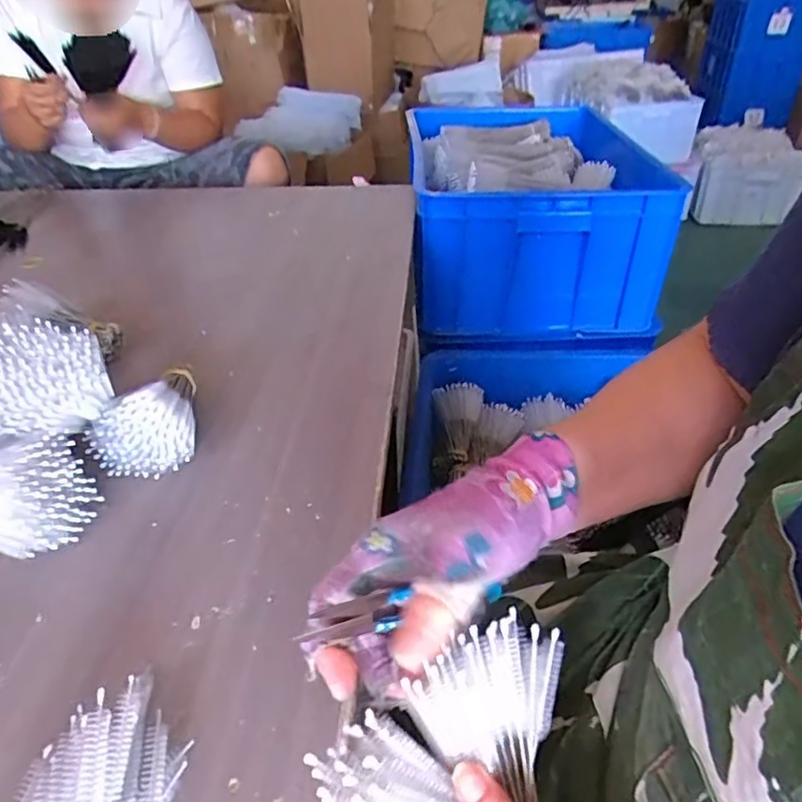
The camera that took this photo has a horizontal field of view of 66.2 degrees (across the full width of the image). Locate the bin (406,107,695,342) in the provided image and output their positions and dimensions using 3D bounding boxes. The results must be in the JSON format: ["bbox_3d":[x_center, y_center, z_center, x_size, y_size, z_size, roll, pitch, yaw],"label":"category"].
[{"bbox_3d":[0.228,-0.348,1.139,0.376,0.242,0.541,0,36,3],"label":"bin"}]

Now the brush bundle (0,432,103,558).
[{"bbox_3d":[-0.284,0.058,0.432,0.124,0.072,0.072,11,37,19],"label":"brush bundle"}]

